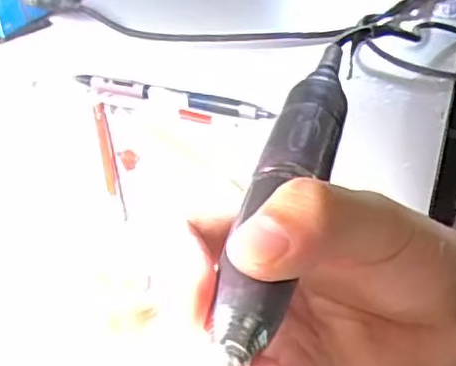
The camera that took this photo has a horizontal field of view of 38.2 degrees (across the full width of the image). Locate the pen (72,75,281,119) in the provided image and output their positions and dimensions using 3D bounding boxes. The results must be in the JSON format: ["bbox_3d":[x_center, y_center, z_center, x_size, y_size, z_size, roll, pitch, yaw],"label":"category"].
[{"bbox_3d":[-0.042,-0.056,0.434,0.144,0.010,0.016,14,40,21],"label":"pen"}]

